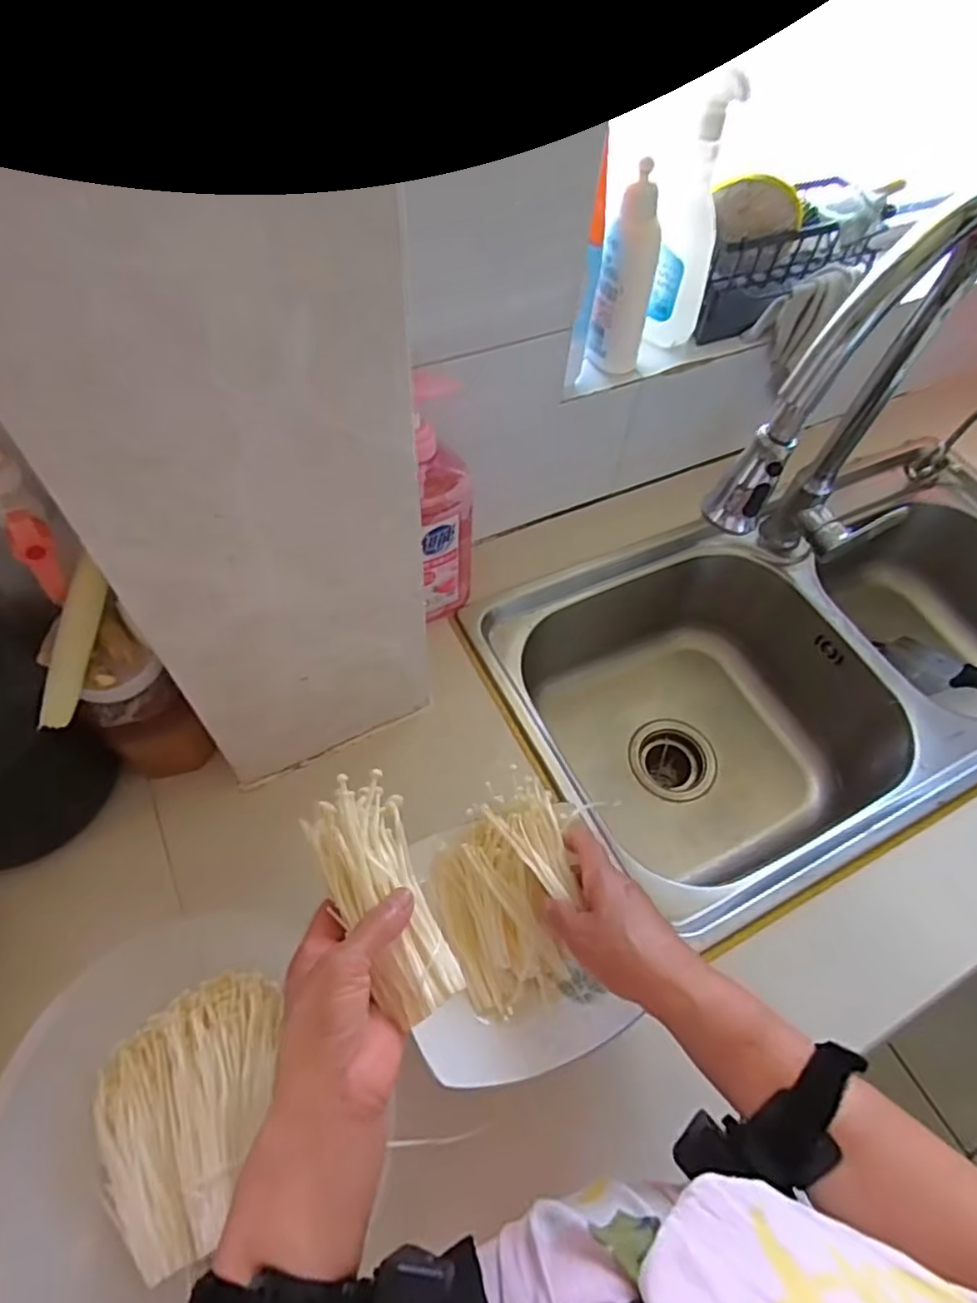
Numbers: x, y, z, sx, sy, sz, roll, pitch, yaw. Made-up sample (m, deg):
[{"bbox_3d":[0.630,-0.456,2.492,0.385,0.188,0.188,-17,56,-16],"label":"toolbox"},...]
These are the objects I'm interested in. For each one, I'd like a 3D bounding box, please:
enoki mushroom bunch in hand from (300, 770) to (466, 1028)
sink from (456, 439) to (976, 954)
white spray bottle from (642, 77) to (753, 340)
[{"bbox_3d":[-0.066,0.149,0.414,0.058,0.031,0.145,-22,61,-17],"label":"enoki mushroom bunch in hand"},{"bbox_3d":[0.391,0.023,0.832,0.707,0.204,0.411,-22,61,-17],"label":"sink"},{"bbox_3d":[0.201,-0.413,0.653,0.064,0.215,0.050,14,57,5],"label":"white spray bottle"}]

